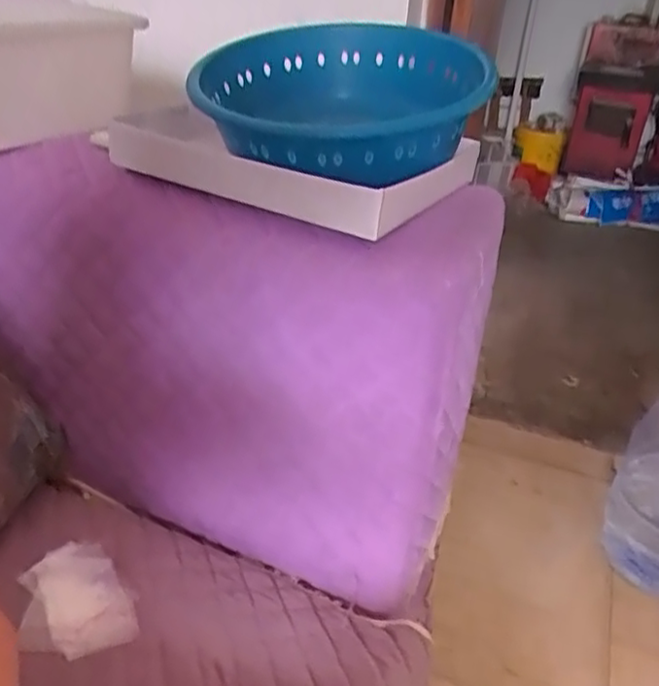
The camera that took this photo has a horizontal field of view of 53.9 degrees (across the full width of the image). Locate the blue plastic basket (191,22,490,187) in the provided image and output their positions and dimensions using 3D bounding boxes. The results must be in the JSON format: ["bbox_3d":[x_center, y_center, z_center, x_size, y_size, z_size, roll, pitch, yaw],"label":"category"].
[{"bbox_3d":[0.005,-0.222,0.555,0.227,0.094,0.244,0,31,-5],"label":"blue plastic basket"}]

